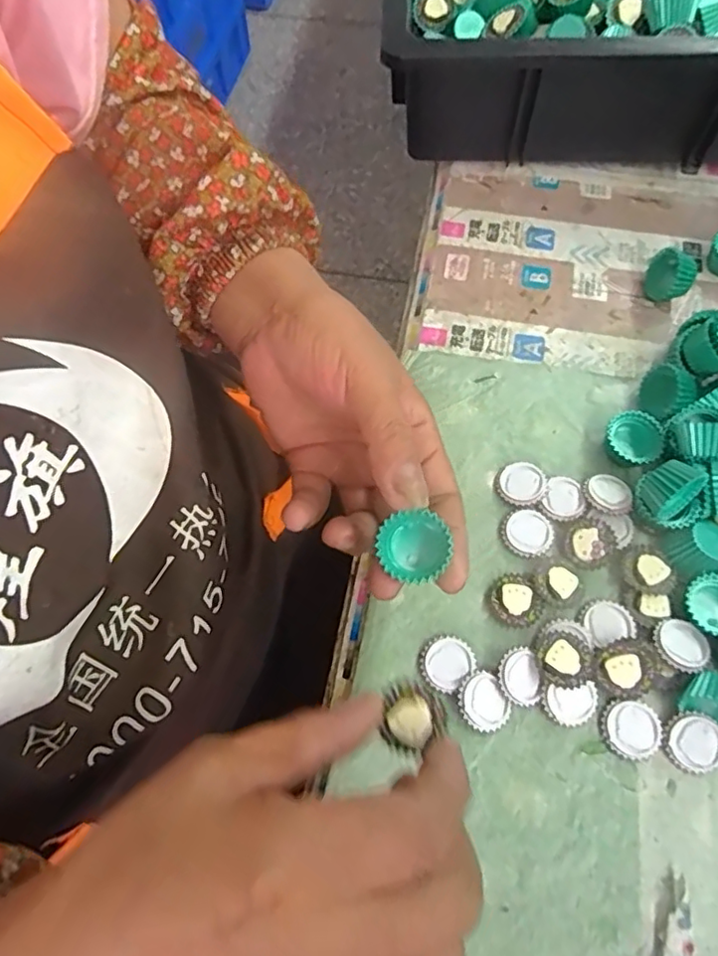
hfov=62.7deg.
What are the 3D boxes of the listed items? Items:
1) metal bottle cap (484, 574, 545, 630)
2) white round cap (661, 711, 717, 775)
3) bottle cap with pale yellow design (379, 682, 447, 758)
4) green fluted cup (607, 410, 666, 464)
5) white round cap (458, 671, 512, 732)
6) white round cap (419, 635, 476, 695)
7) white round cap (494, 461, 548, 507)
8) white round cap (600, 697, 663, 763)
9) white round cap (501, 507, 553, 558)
[{"bbox_3d":[0.083,0.065,0.313,0.028,0.007,0.029,-1,66,2],"label":"metal bottle cap"},{"bbox_3d":[0.162,0.128,0.284,0.027,0.009,0.026,34,72,16],"label":"white round cap"},{"bbox_3d":[0.021,0.095,0.231,0.024,0.009,0.024,-1,65,2],"label":"bottle cap with pale yellow design"},{"bbox_3d":[0.159,-0.021,0.344,0.029,0.017,0.032,-43,71,-15],"label":"green fluted cup"},{"bbox_3d":[0.061,0.111,0.292,0.024,0.009,0.026,-1,66,2],"label":"white round cap"},{"bbox_3d":[0.045,0.094,0.301,0.025,0.009,0.027,-1,66,2],"label":"white round cap"},{"bbox_3d":[0.093,0.003,0.340,0.027,0.006,0.027,-1,66,2],"label":"white round cap"},{"bbox_3d":[0.133,0.122,0.287,0.028,0.005,0.026,-1,66,2],"label":"white round cap"},{"bbox_3d":[0.094,0.030,0.328,0.027,0.004,0.026,-1,66,2],"label":"white round cap"}]

